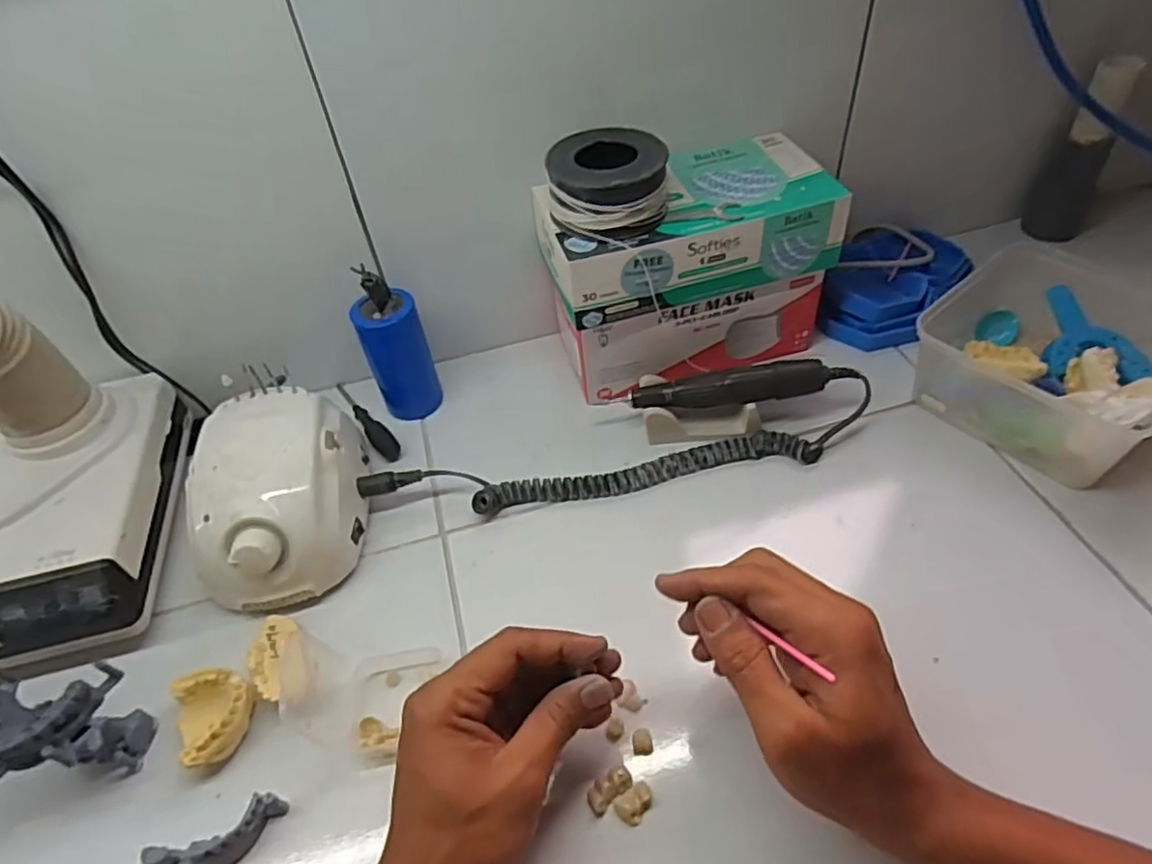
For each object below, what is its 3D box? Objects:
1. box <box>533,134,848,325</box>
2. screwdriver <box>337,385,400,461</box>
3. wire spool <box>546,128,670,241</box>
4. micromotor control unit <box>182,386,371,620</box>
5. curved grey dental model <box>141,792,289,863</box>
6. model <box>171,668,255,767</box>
[{"bbox_3d":[0.079,-0.155,0.530,0.220,0.066,0.106,-15,46,-8],"label":"box"},{"bbox_3d":[-0.178,-0.013,0.592,0.021,0.019,0.116,-27,49,-19],"label":"screwdriver"},{"bbox_3d":[0.023,-0.177,0.487,0.082,0.043,0.078,-3,46,3],"label":"wire spool"},{"bbox_3d":[-0.208,0.042,0.487,0.101,0.071,0.140,-9,47,-3],"label":"micromotor control unit"},{"bbox_3d":[-0.193,0.224,0.373,0.073,0.027,0.024,-24,48,-17],"label":"curved grey dental model"},{"bbox_3d":[-0.218,0.167,0.416,0.045,0.025,0.056,-33,51,-24],"label":"model"}]

